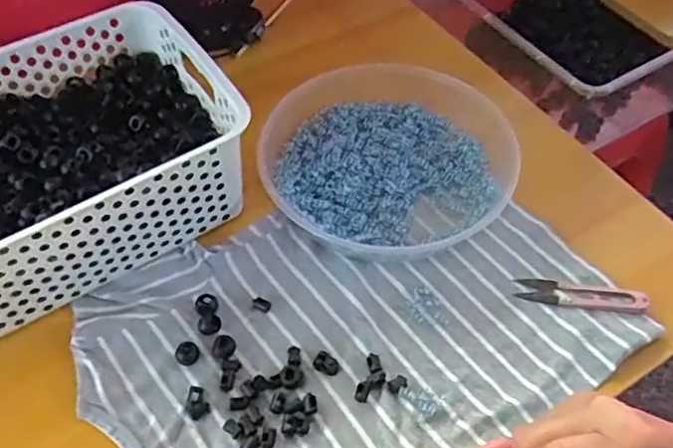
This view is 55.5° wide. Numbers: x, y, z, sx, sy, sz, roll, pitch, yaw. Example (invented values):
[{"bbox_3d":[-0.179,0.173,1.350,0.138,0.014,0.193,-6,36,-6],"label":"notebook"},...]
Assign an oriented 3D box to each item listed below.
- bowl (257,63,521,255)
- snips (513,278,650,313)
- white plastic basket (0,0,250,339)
[{"bbox_3d":[0.044,-0.066,0.586,0.221,0.047,0.204,0,53,0],"label":"bowl"},{"bbox_3d":[0.197,0.057,0.515,0.100,0.011,0.022,9,53,6],"label":"snips"},{"bbox_3d":[-0.239,-0.046,0.517,0.301,0.097,0.201,-30,59,-21],"label":"white plastic basket"}]

